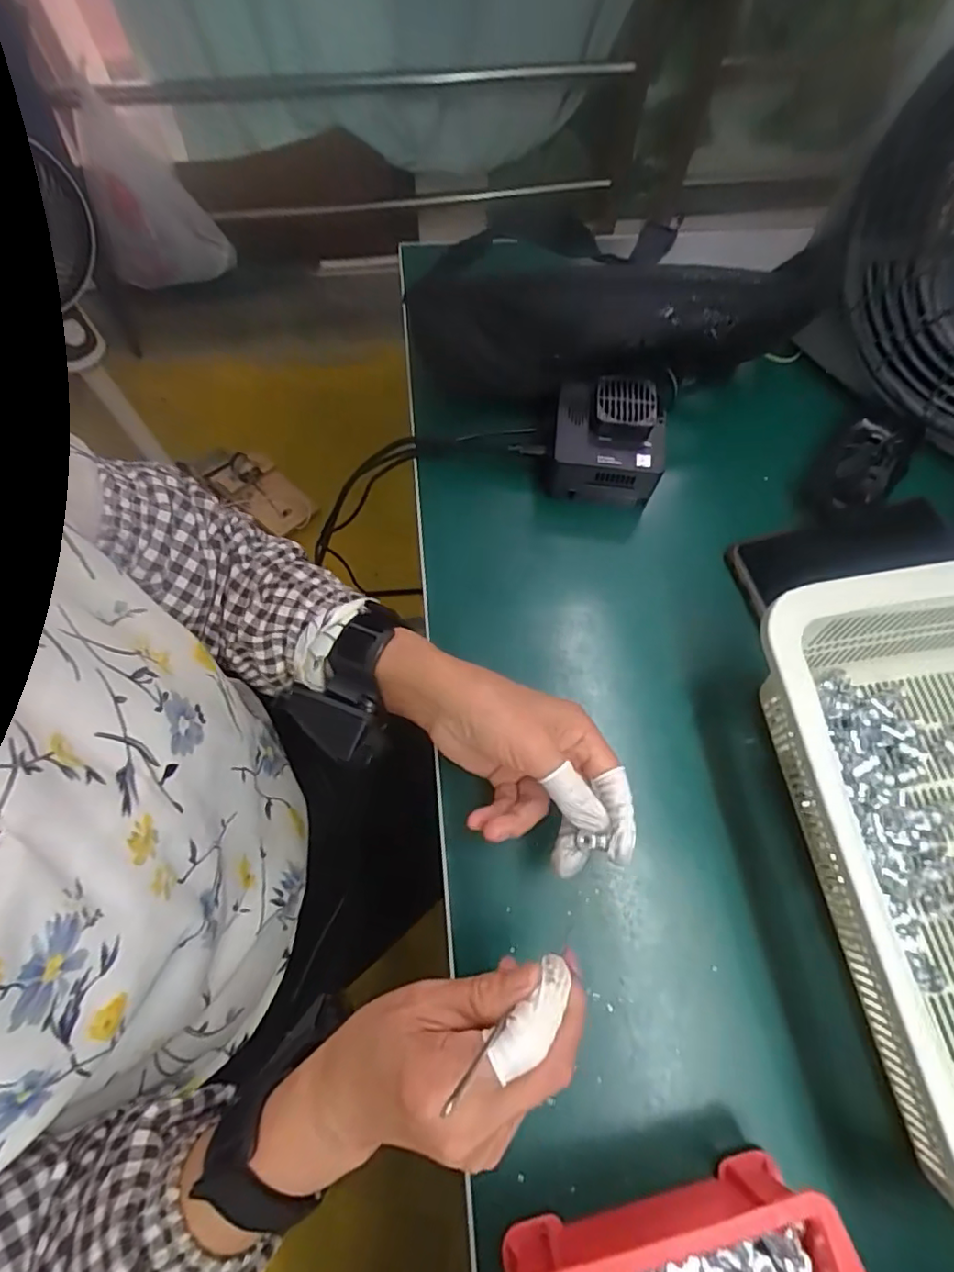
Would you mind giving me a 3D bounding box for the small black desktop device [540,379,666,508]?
[{"bbox_3d":[0.091,-0.140,0.424,0.081,0.063,0.068,7,68,2],"label":"small black desktop device"}]

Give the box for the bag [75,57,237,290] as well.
[{"bbox_3d":[-0.659,-0.865,1.154,0.190,0.294,0.176,37,73,13],"label":"bag"}]

